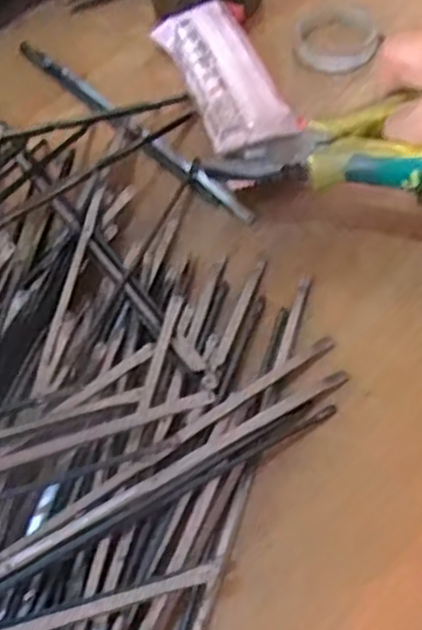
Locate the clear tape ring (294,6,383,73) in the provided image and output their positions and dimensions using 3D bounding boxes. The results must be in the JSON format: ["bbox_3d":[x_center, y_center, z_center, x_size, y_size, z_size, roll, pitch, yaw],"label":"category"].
[{"bbox_3d":[0.070,-0.155,0.417,0.045,0.009,0.055,15,57,15],"label":"clear tape ring"}]

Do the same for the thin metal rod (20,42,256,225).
[{"bbox_3d":[-0.044,-0.100,0.393,0.012,0.006,0.189,-38,60,-20],"label":"thin metal rod"}]

